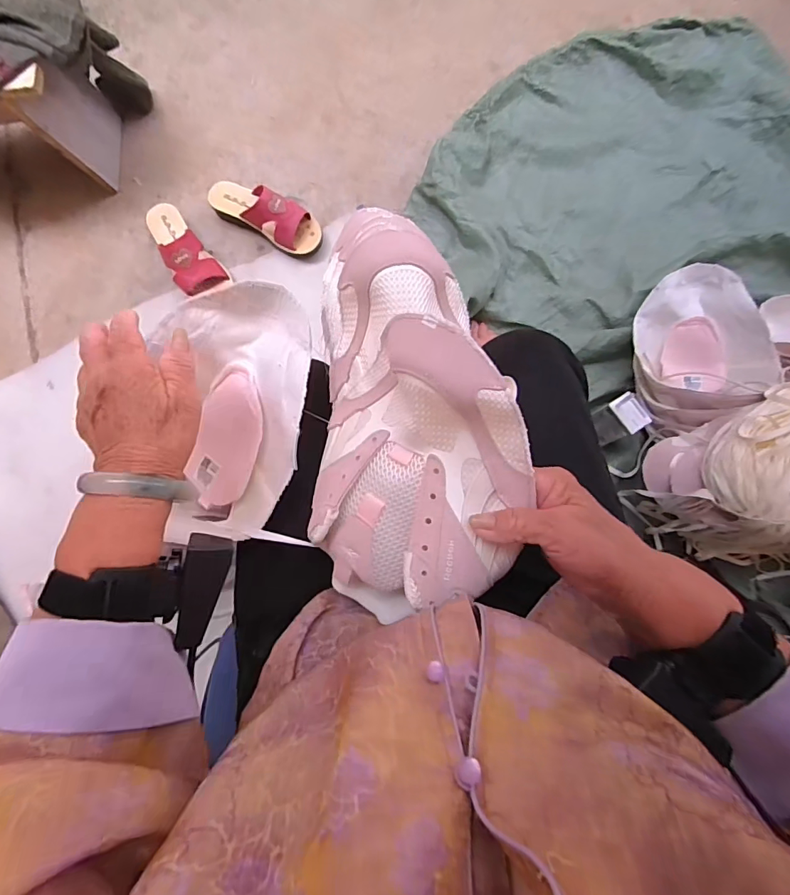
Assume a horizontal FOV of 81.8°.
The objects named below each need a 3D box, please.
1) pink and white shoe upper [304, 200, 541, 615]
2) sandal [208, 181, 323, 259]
[{"bbox_3d":[0.014,-0.024,0.318,0.141,0.109,0.280,1,82,1],"label":"pink and white shoe upper"},{"bbox_3d":[-0.241,-0.435,0.841,0.224,0.085,0.078,29,84,4],"label":"sandal"}]

